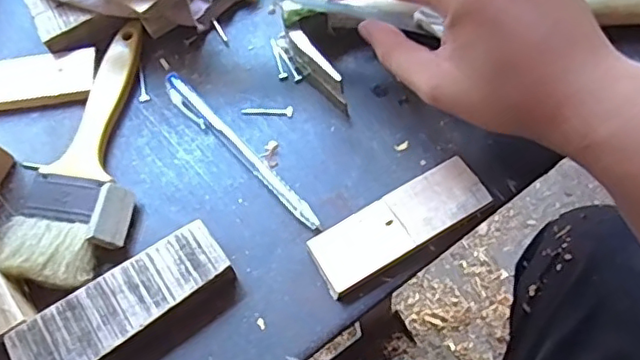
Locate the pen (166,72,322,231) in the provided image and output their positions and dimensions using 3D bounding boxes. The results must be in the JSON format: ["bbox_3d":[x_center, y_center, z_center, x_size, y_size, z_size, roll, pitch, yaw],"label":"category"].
[{"bbox_3d":[-0.046,-0.019,0.338,0.013,0.009,0.134,-42,70,-16],"label":"pen"}]

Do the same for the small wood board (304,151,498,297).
[{"bbox_3d":[0.041,0.024,0.309,0.095,0.015,0.032,-28,67,-11],"label":"small wood board"}]

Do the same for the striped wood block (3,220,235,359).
[{"bbox_3d":[-0.098,0.065,0.296,0.109,0.022,0.037,-32,68,-13],"label":"striped wood block"}]

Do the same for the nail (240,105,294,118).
[{"bbox_3d":[-0.032,-0.042,0.349,0.031,0.004,0.007,3,65,3],"label":"nail"}]

